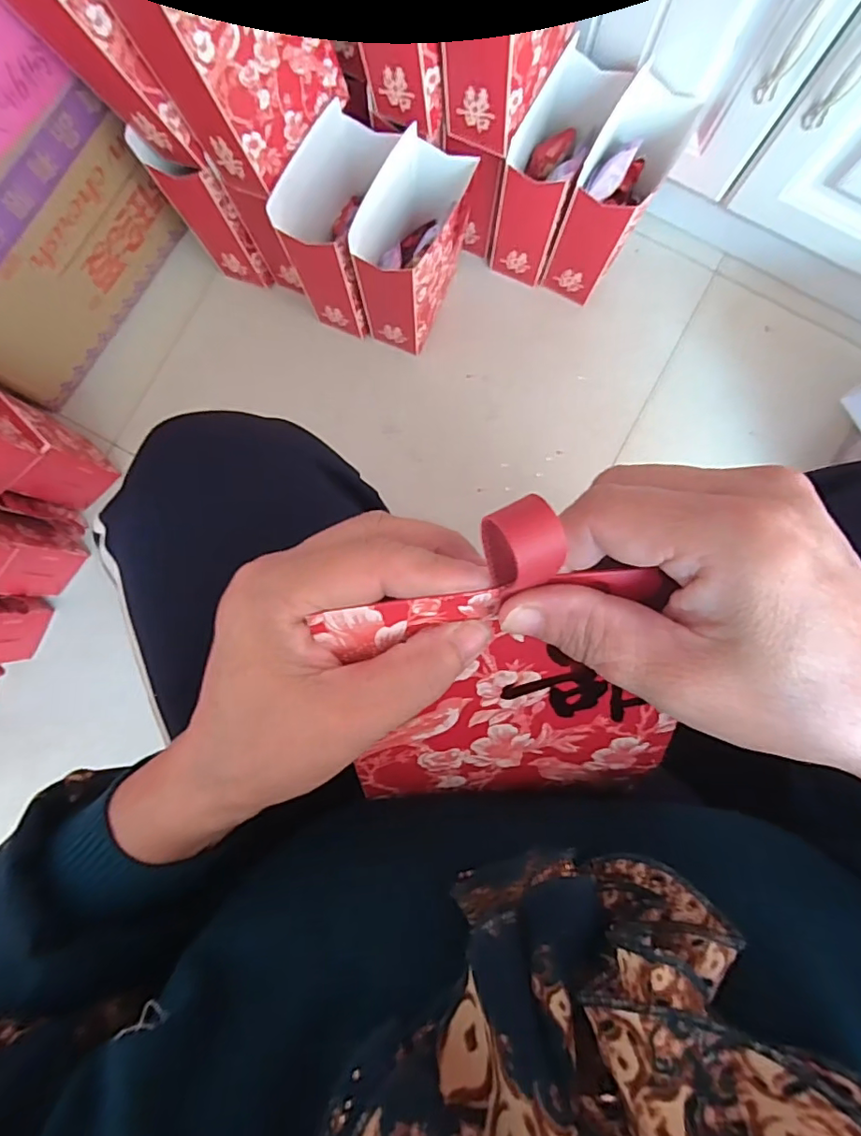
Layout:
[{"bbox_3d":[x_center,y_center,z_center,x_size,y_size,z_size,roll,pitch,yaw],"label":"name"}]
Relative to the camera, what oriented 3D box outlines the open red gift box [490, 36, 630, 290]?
[{"bbox_3d":[0.142,-0.467,0.651,0.077,0.175,0.157,23,88,2],"label":"open red gift box"}]

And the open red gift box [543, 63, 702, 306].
[{"bbox_3d":[0.217,-0.434,0.655,0.088,0.176,0.153,26,88,2],"label":"open red gift box"}]

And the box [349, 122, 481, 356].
[{"bbox_3d":[-0.014,-0.370,0.633,0.076,0.191,0.162,27,88,2],"label":"box"}]

